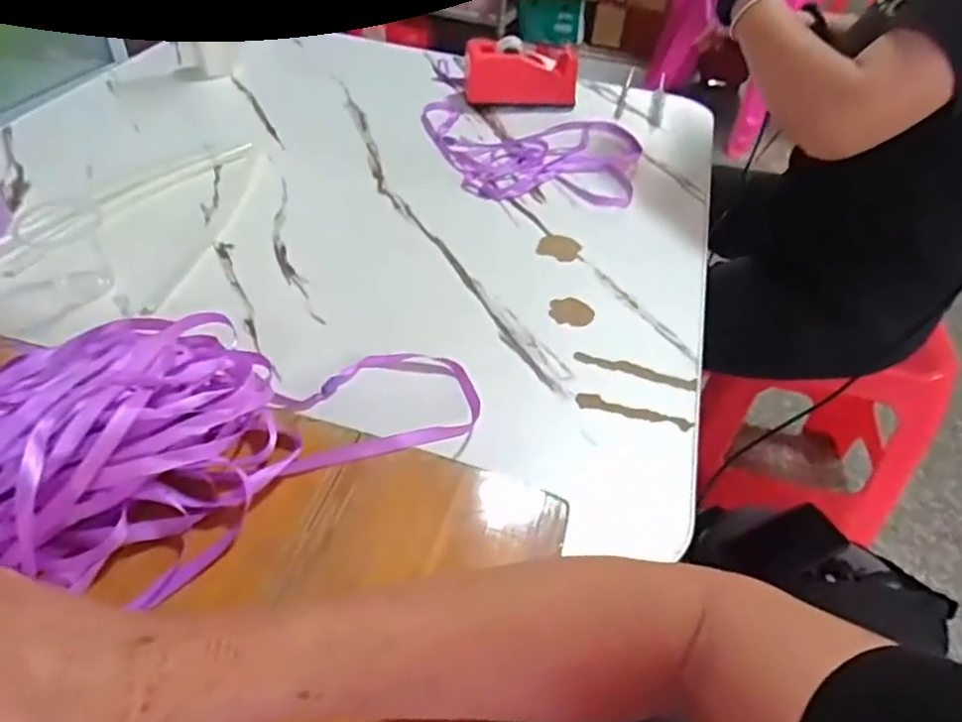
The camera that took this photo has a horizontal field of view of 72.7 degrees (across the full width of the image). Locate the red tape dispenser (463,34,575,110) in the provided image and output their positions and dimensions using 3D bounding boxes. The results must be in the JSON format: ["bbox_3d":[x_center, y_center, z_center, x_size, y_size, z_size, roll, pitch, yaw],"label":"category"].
[{"bbox_3d":[0.054,-0.382,0.876,0.150,0.072,0.048,0,44,-5],"label":"red tape dispenser"}]

